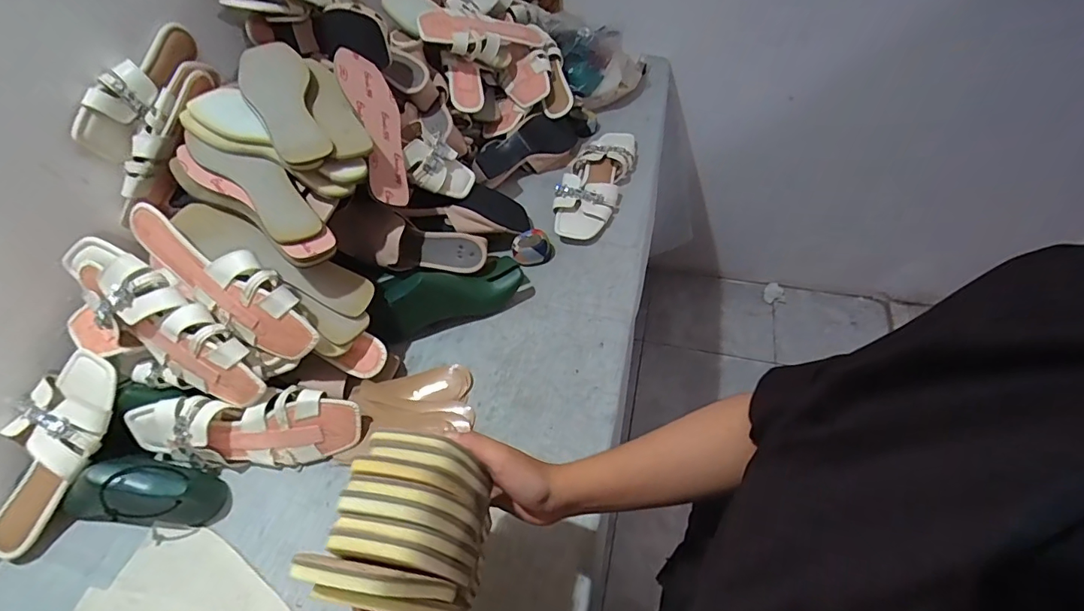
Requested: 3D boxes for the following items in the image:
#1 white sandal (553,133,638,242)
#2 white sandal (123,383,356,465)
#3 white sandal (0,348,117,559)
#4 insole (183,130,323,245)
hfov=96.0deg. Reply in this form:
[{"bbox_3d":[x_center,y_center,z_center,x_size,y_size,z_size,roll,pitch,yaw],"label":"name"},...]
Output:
[{"bbox_3d":[0.098,-0.232,0.883,0.104,0.063,0.279,15,56,15],"label":"white sandal"},{"bbox_3d":[-0.372,0.158,0.620,0.276,0.099,0.060,-2,16,-5],"label":"white sandal"},{"bbox_3d":[-0.584,0.178,0.575,0.086,0.055,0.246,22,89,19],"label":"white sandal"},{"bbox_3d":[-0.358,-0.152,0.607,0.211,0.015,0.066,38,63,8],"label":"insole"}]

